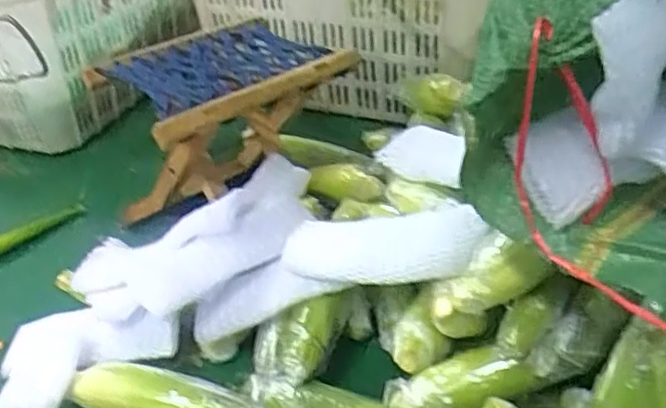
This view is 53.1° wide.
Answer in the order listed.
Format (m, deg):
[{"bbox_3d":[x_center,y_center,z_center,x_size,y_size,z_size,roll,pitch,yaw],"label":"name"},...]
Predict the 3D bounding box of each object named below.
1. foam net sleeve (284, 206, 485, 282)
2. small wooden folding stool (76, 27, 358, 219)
[{"bbox_3d":[0.052,0.045,0.685,0.232,0.049,0.064,-6,29,35],"label":"foam net sleeve"},{"bbox_3d":[-0.135,-0.081,0.903,0.267,0.240,0.260,-26,40,-28],"label":"small wooden folding stool"}]

